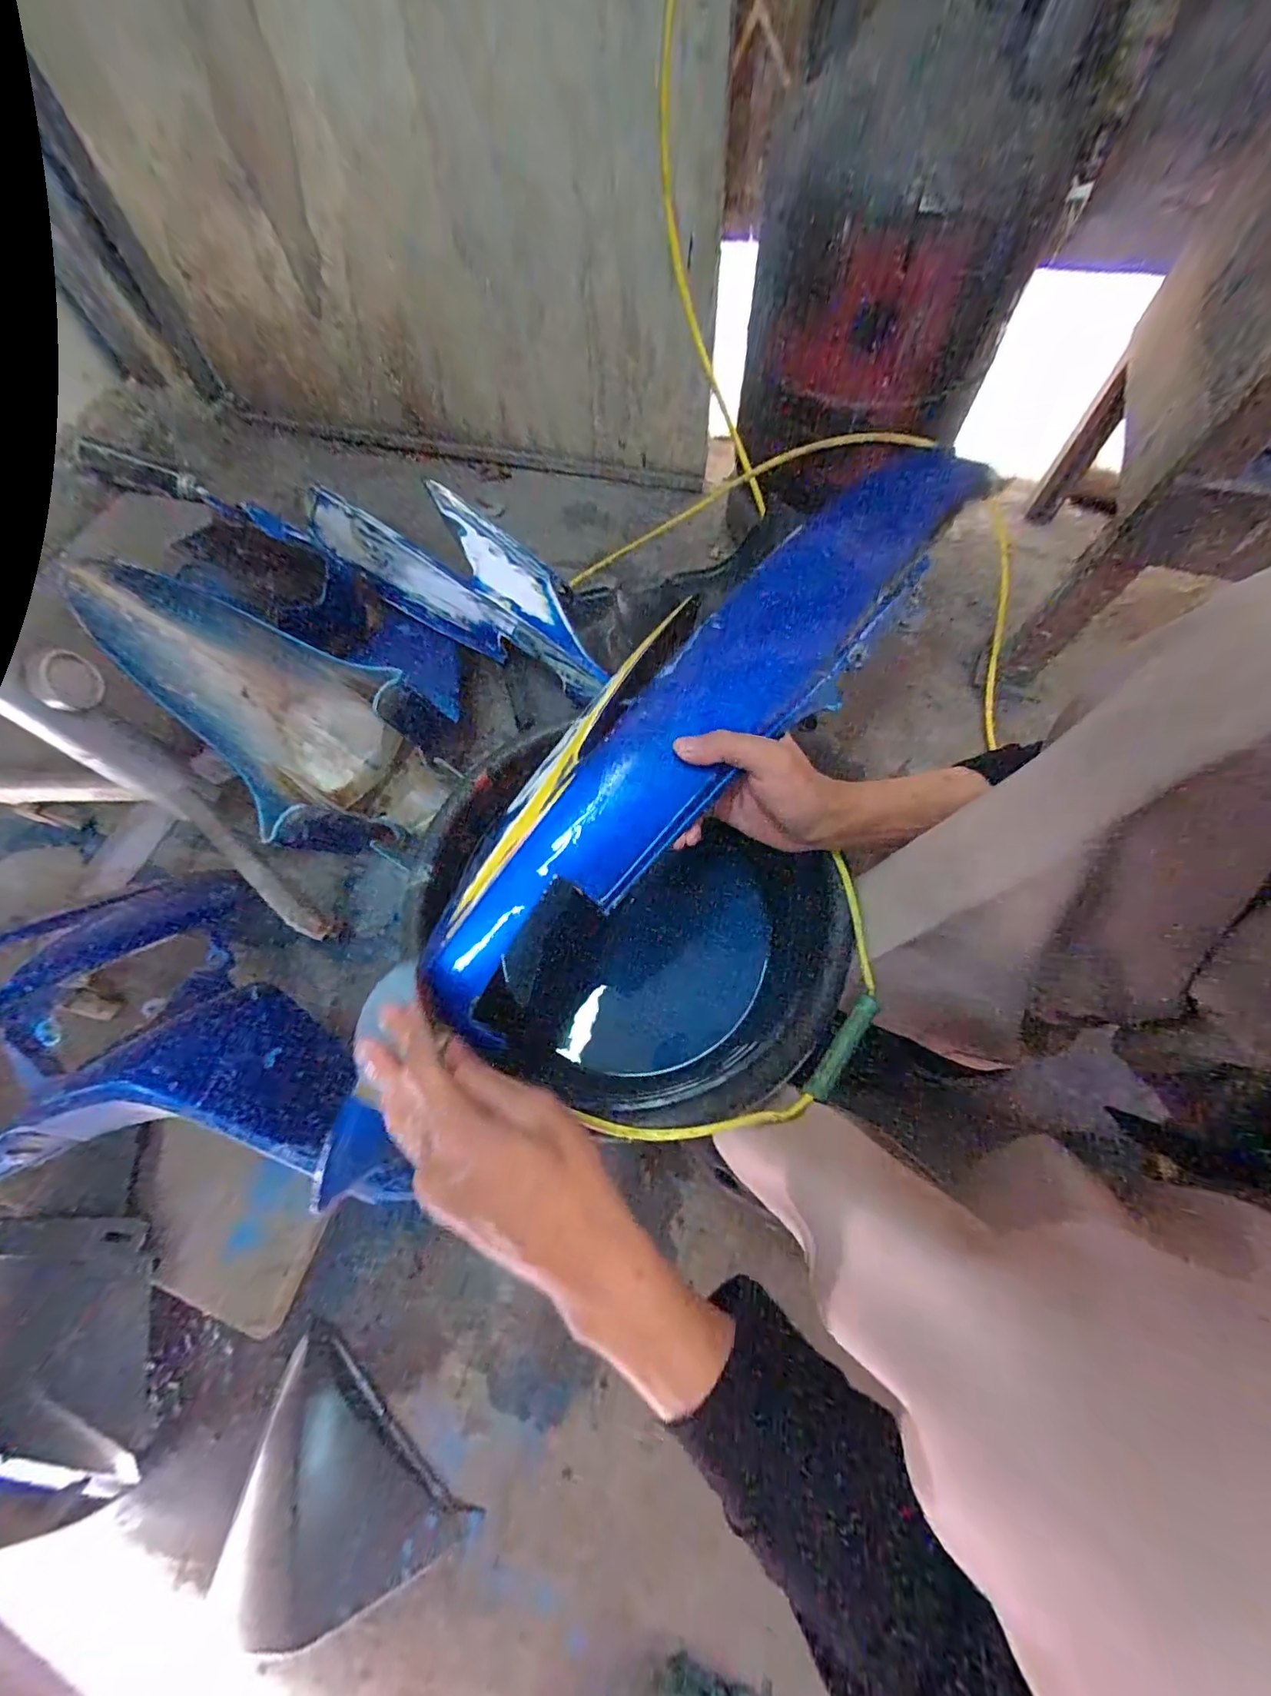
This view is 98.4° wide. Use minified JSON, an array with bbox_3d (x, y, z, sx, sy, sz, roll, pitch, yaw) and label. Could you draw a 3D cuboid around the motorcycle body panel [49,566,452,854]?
[{"bbox_3d":[-0.401,-0.145,0.589,0.359,0.115,0.195,37,70,-16],"label":"motorcycle body panel"}]

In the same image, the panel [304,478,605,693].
[{"bbox_3d":[-0.250,-0.381,0.741,0.611,0.074,0.152,39,74,17],"label":"panel"}]

